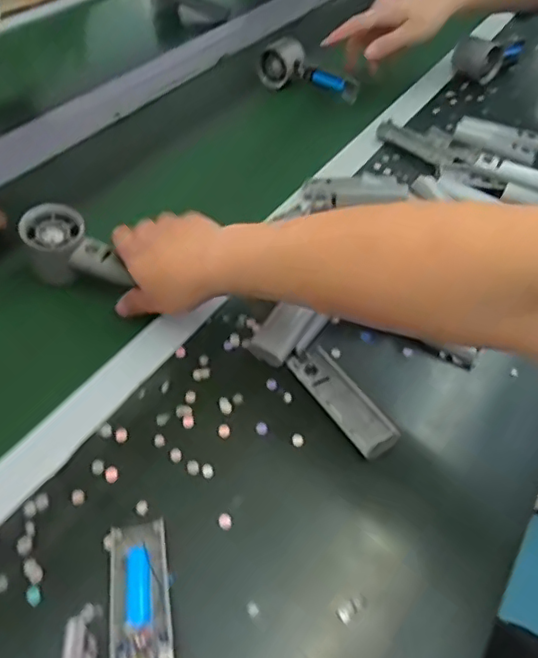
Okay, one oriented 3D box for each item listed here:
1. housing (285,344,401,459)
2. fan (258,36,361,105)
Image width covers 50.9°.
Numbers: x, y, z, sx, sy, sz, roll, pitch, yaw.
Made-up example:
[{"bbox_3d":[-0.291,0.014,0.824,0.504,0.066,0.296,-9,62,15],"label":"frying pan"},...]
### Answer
[{"bbox_3d":[0.054,0.054,0.444,0.033,0.012,0.112,-24,51,-22],"label":"housing"},{"bbox_3d":[0.063,-0.384,0.845,0.171,0.053,0.050,29,52,24],"label":"fan"}]

